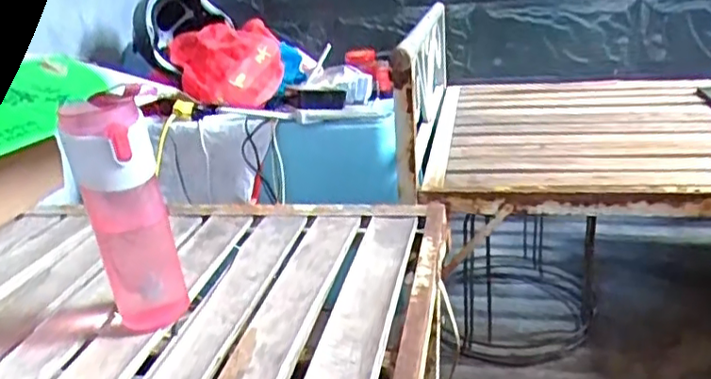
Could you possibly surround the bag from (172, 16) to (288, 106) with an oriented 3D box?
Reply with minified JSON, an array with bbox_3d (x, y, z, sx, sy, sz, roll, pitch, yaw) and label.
[{"bbox_3d":[-0.273,-0.262,1.368,0.227,0.166,0.171,-7,20,-10],"label":"bag"}]

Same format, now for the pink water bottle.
[{"bbox_3d":[-0.212,0.024,0.593,0.070,0.224,0.067,-15,25,-23],"label":"pink water bottle"}]

